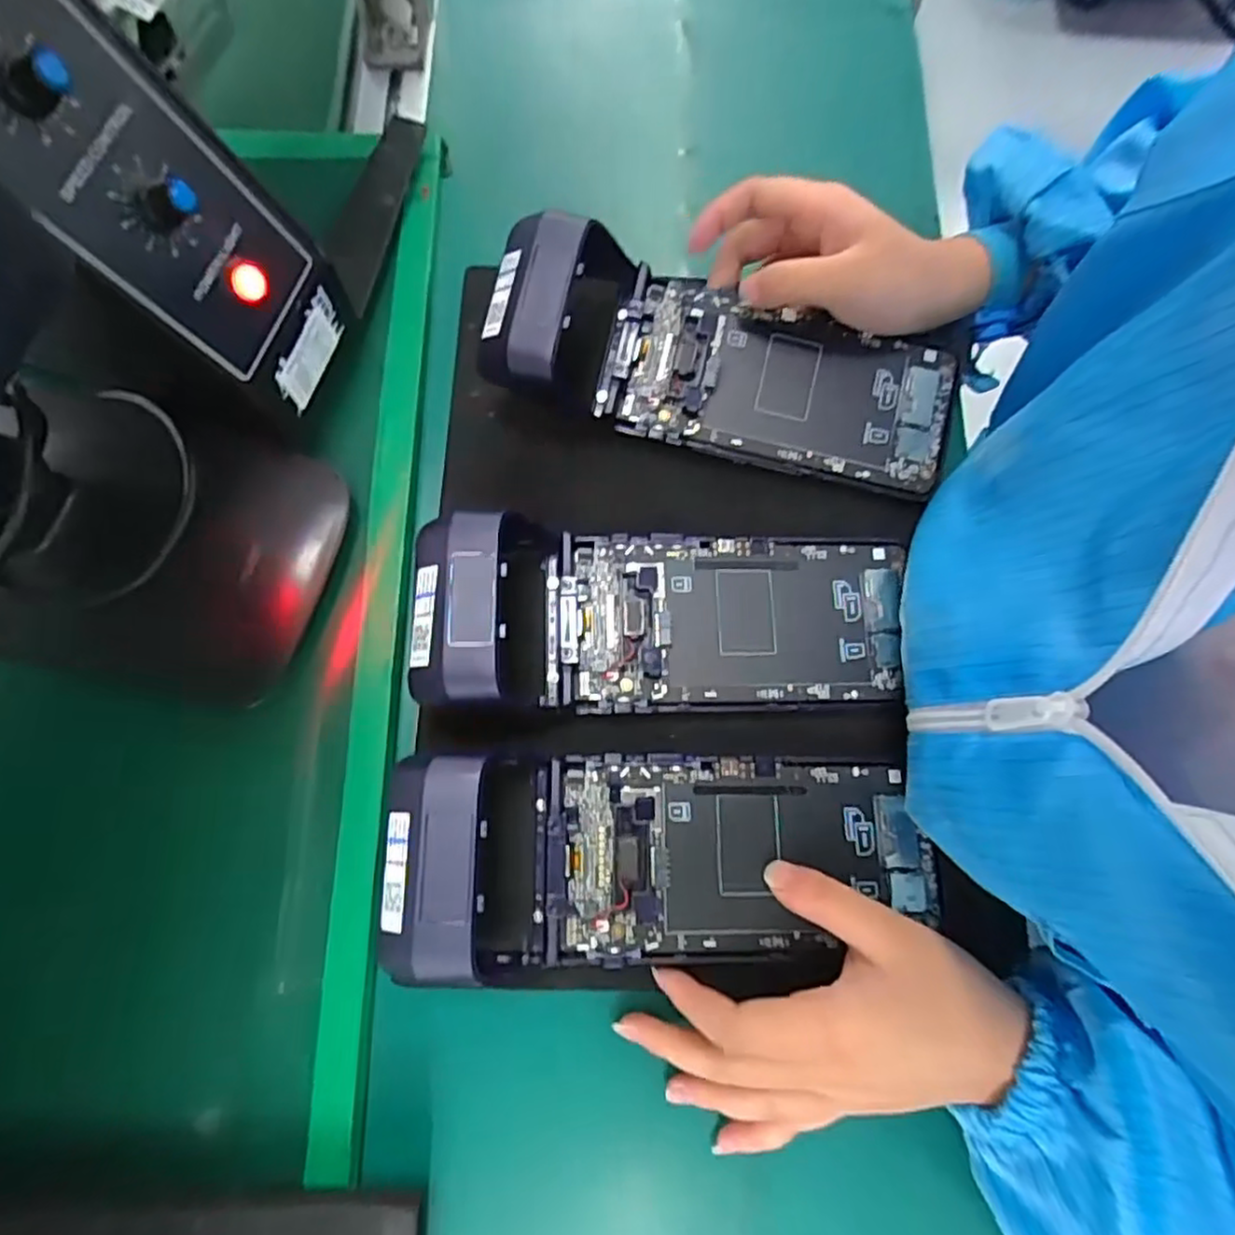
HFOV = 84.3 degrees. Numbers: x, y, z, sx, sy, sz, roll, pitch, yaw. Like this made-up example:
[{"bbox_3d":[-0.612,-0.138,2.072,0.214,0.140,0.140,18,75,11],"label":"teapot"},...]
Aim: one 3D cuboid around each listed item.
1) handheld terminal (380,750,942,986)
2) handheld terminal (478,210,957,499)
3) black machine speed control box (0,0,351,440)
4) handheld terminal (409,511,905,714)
[{"bbox_3d":[0.019,0.097,0.279,0.211,0.044,0.081,0,77,-12],"label":"handheld terminal"},{"bbox_3d":[0.051,-0.120,0.328,0.218,0.048,0.081,15,77,-7],"label":"handheld terminal"},{"bbox_3d":[-0.165,-0.145,0.214,0.032,0.214,0.082,24,77,27],"label":"black machine speed control box"},{"bbox_3d":[0.024,-0.003,0.285,0.207,0.043,0.080,0,77,-1],"label":"handheld terminal"}]

